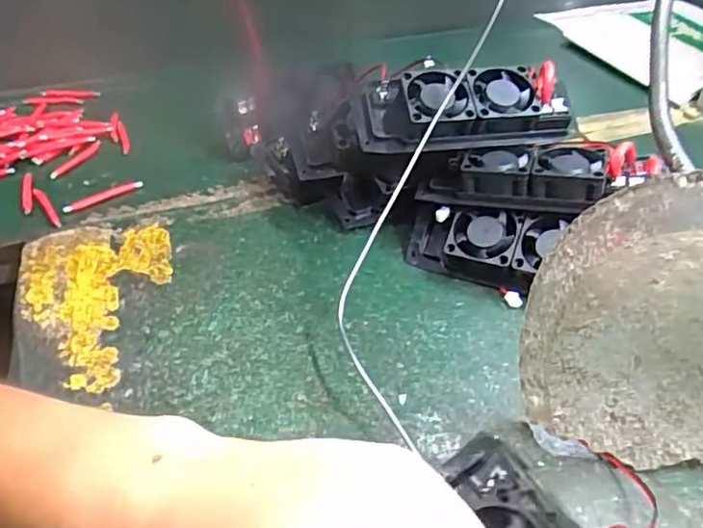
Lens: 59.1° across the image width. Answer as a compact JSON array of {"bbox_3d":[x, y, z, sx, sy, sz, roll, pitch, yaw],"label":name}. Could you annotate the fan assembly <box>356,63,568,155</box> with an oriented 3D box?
[{"bbox_3d":[0.070,-0.094,0.390,0.129,0.051,0.053,-3,40,-2],"label":"fan assembly"}]

